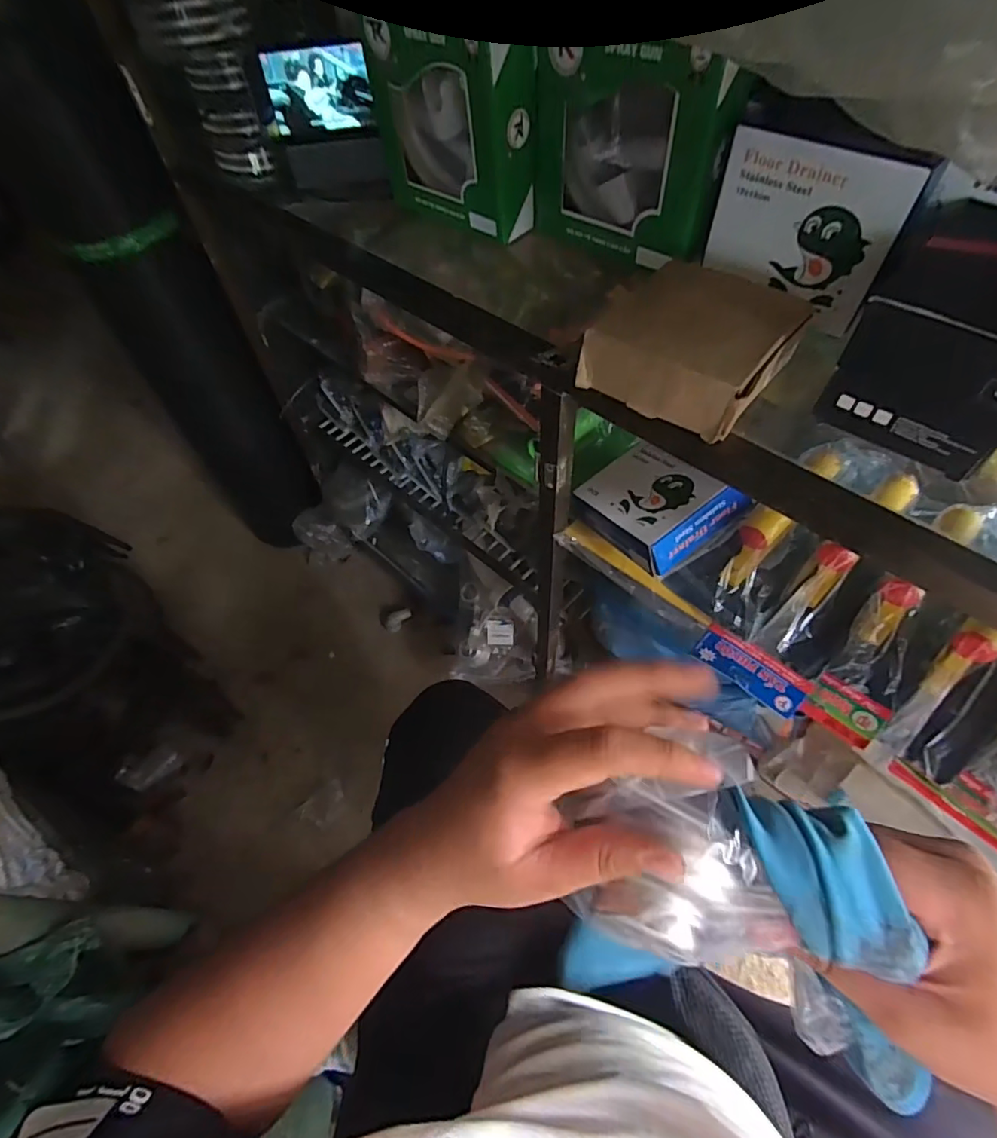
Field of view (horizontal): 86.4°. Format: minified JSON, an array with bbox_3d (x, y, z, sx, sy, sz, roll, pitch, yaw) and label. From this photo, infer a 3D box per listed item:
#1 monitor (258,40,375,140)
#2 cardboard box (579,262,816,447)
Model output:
[{"bbox_3d":[-0.213,-0.561,0.623,0.125,0.084,0.024,-12,57,-5],"label":"monitor"},{"bbox_3d":[0.152,-0.179,0.418,0.129,0.050,0.124,32,64,22],"label":"cardboard box"}]

